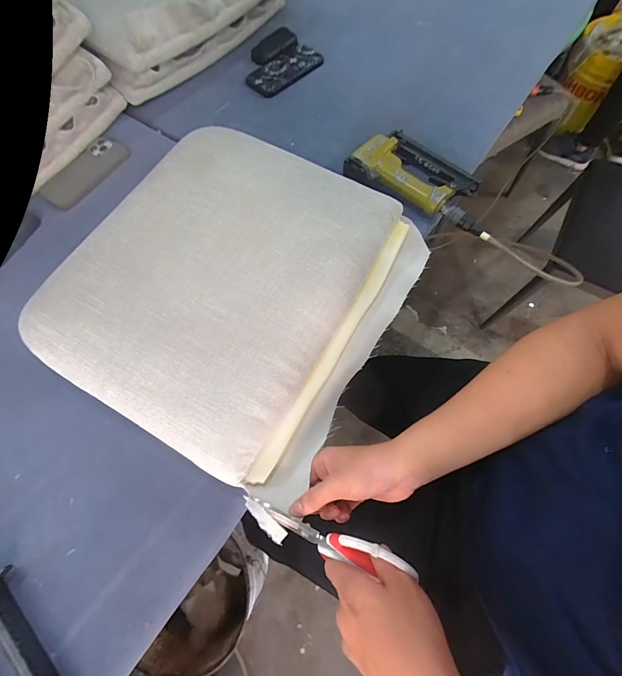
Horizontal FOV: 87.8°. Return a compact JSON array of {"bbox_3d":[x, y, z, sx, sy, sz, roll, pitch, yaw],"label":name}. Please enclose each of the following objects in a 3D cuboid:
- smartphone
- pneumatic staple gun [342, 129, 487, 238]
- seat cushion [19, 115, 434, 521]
[{"bbox_3d":[-0.411,-0.305,0.591,0.087,0.007,0.165,34,74,14],"label":"smartphone"},{"bbox_3d":[0.190,-0.269,0.531,0.240,0.037,0.123,29,72,12],"label":"pneumatic staple gun"},{"bbox_3d":[-0.107,-0.078,0.463,0.423,0.092,0.429,28,72,12],"label":"seat cushion"}]

